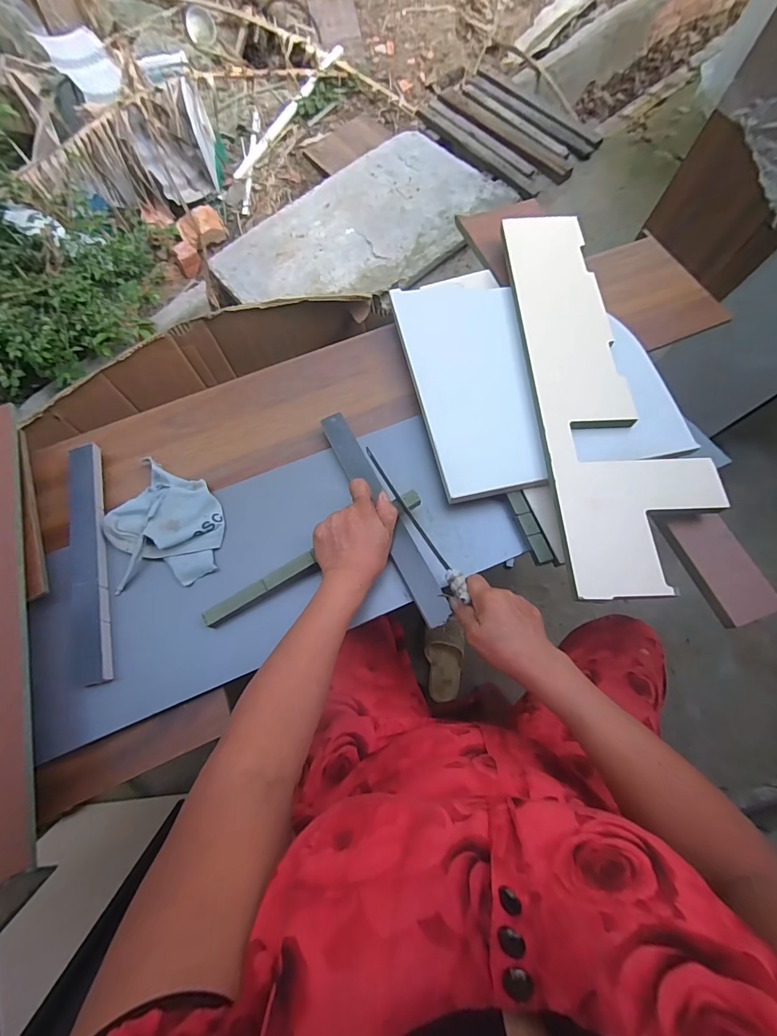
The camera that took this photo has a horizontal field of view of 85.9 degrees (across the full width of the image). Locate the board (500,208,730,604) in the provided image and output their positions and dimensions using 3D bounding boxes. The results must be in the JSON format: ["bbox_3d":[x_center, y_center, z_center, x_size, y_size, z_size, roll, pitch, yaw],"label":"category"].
[{"bbox_3d":[0.276,-0.195,0.547,0.182,0.012,0.591,-3,68,1],"label":"board"}]

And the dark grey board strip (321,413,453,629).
[{"bbox_3d":[-0.007,-0.010,0.518,0.036,0.013,0.306,-27,71,-7],"label":"dark grey board strip"}]

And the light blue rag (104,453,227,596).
[{"bbox_3d":[-0.278,0.002,0.517,0.135,0.028,0.159,-5,70,1],"label":"light blue rag"}]

